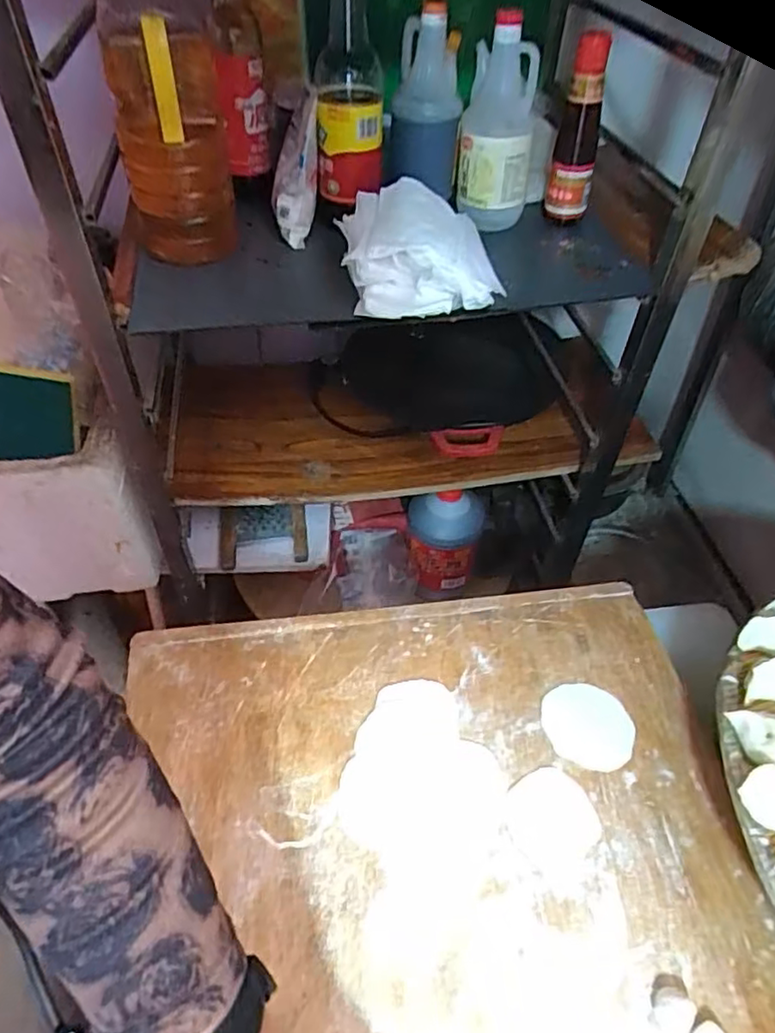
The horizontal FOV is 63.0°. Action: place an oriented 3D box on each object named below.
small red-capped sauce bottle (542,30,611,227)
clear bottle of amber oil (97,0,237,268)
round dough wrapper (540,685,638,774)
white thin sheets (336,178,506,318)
[{"bbox_3d":[0.230,-0.450,0.753,0.052,0.200,0.046,13,50,12],"label":"small red-capped sauce bottle"},{"bbox_3d":[-0.225,-0.414,0.647,0.115,0.273,0.102,-9,49,-7],"label":"clear bottle of amber oil"},{"bbox_3d":[0.173,0.180,0.546,0.077,0.004,0.074,3,48,-3],"label":"round dough wrapper"},{"bbox_3d":[0.030,-0.296,0.693,0.157,0.078,0.157,-11,49,-8],"label":"white thin sheets"}]

